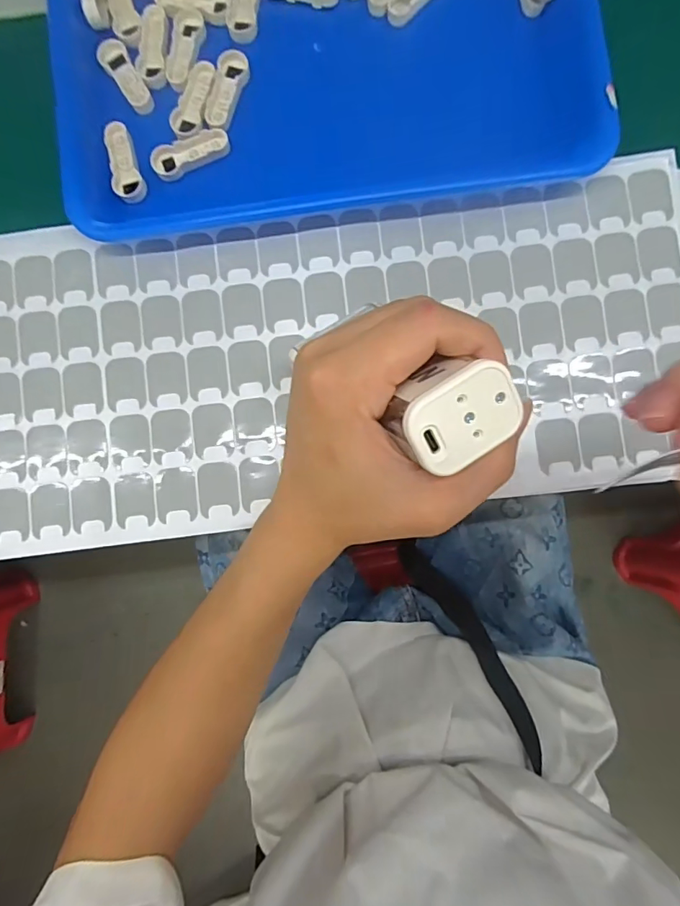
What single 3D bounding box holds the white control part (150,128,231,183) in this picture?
[{"bbox_3d":[-0.097,-0.193,0.313,0.051,0.004,0.021,-14,85,0],"label":"white control part"}]

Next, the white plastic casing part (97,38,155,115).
[{"bbox_3d":[-0.141,-0.246,0.317,0.018,0.009,0.050,-29,85,-1],"label":"white plastic casing part"}]

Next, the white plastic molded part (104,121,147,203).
[{"bbox_3d":[-0.140,-0.188,0.313,0.019,0.007,0.051,-10,85,1],"label":"white plastic molded part"}]

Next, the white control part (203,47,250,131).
[{"bbox_3d":[-0.074,-0.234,0.313,0.020,0.005,0.050,15,86,3],"label":"white control part"}]

